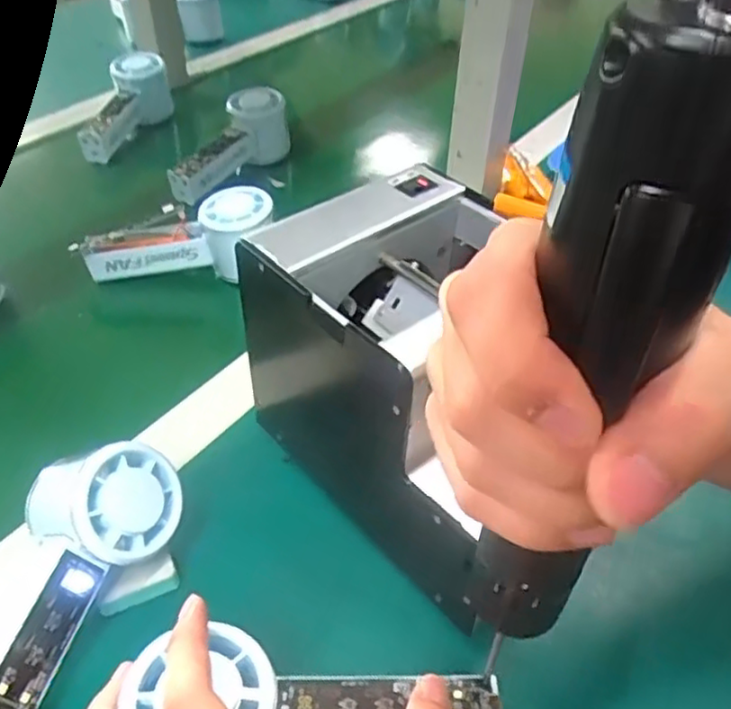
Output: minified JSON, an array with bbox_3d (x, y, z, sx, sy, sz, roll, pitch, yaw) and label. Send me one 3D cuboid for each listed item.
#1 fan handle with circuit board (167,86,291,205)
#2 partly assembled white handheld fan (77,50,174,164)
[{"bbox_3d":[-0.129,-0.204,0.659,0.059,0.060,0.143,17,45,16],"label":"fan handle with circuit board"},{"bbox_3d":[-0.258,-0.264,0.718,0.067,0.056,0.135,7,43,6],"label":"partly assembled white handheld fan"}]

